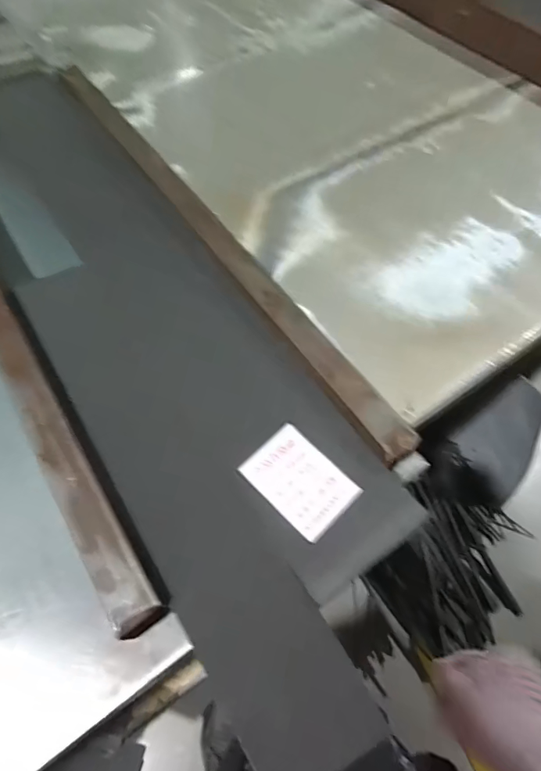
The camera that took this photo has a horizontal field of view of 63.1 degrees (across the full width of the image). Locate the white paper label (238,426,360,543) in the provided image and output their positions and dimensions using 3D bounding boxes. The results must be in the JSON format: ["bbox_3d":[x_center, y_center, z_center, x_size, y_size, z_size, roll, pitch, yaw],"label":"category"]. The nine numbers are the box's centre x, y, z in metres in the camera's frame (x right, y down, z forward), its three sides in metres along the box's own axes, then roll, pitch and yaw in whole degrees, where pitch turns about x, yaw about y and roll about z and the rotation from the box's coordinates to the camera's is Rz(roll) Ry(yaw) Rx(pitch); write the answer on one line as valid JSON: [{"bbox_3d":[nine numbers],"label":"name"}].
[{"bbox_3d":[0.031,0.099,0.462,0.108,0.010,0.078,40,65,21],"label":"white paper label"}]

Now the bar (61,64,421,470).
[{"bbox_3d":[-0.107,-0.250,0.636,0.044,0.039,0.890,-30,65,-17],"label":"bar"}]

